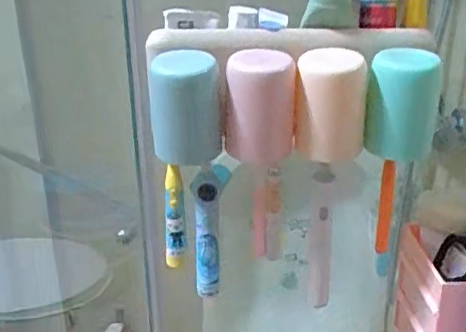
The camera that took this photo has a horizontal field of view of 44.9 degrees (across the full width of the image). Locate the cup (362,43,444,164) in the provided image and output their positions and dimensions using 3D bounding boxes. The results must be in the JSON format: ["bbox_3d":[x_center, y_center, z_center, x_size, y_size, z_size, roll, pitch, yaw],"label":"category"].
[{"bbox_3d":[0.168,-0.060,0.555,0.059,0.117,0.062,11,26,24],"label":"cup"}]

